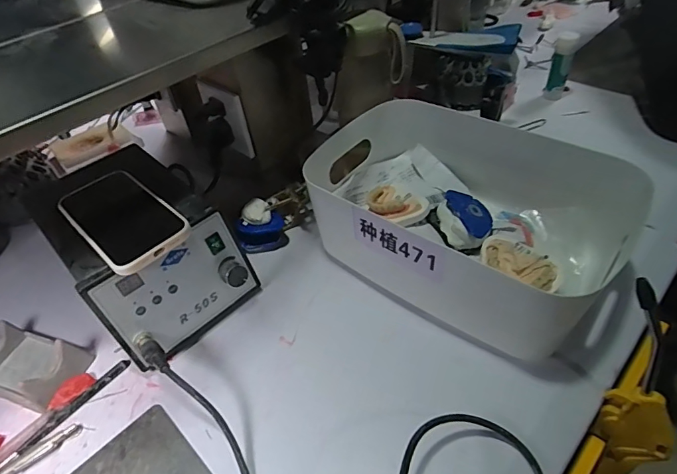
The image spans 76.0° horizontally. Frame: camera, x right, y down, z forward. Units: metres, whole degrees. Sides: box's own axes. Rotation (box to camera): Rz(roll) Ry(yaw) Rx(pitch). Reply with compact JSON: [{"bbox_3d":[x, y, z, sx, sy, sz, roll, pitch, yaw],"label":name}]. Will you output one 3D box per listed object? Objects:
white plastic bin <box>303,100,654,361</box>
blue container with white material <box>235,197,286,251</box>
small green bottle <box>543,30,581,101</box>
[{"bbox_3d":[0.139,-0.030,0.473,0.309,0.107,0.224,29,56,28],"label":"white plastic bin"},{"bbox_3d":[-0.097,-0.016,0.530,0.055,0.049,0.038,-15,48,-8],"label":"blue container with white material"},{"bbox_3d":[0.348,-0.267,0.679,0.031,0.102,0.030,17,50,22],"label":"small green bottle"}]

